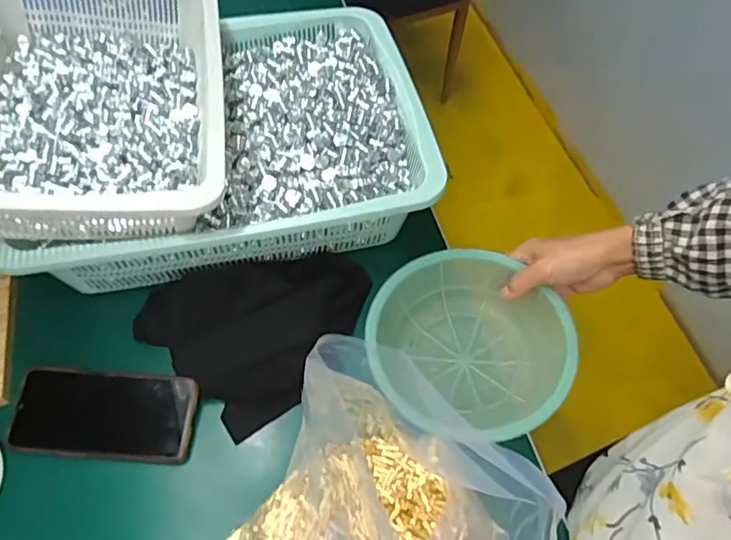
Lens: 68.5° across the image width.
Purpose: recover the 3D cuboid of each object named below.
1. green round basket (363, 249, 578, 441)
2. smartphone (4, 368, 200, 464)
[{"bbox_3d":[0.098,0.073,0.527,0.172,0.078,0.186,-1,61,3],"label":"green round basket"},{"bbox_3d":[-0.240,0.132,0.497,0.161,0.006,0.076,5,66,-1],"label":"smartphone"}]

